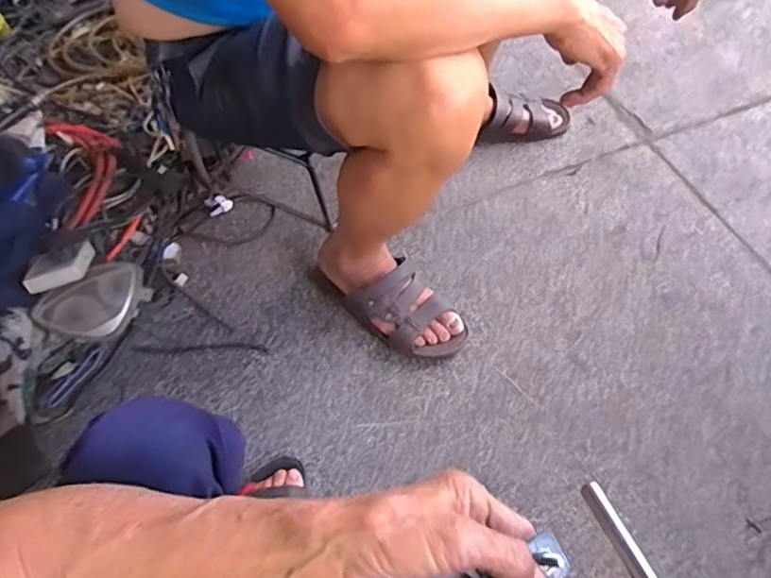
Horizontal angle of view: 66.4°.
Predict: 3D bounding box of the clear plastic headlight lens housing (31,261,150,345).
[{"bbox_3d":[-0.464,0.029,0.947,0.164,0.038,0.103,-30,90,-10],"label":"clear plastic headlight lens housing"}]

